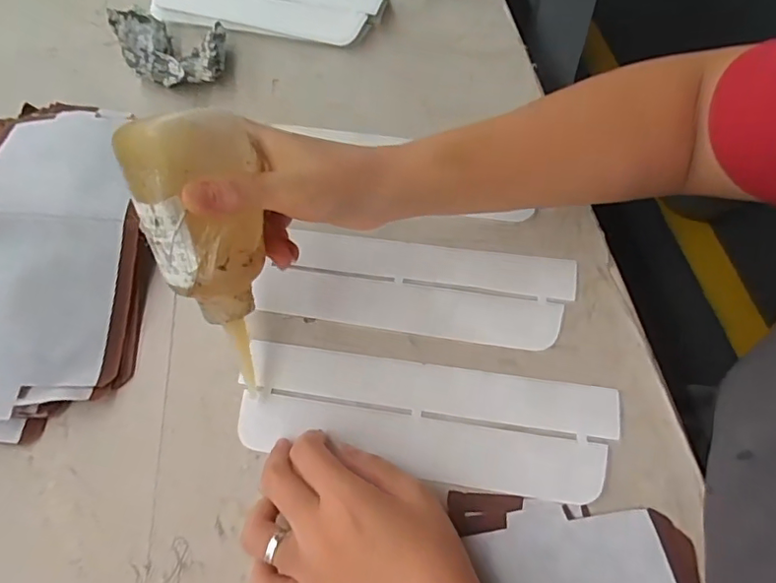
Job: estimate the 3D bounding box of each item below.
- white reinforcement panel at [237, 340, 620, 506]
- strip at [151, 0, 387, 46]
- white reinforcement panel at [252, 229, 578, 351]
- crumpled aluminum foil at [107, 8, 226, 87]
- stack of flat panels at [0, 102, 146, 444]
[{"bbox_3d":[0.020,0.074,0.331,0.217,0.004,0.069,8,61,10],"label":"white reinforcement panel"},{"bbox_3d":[-0.118,-0.276,0.530,0.223,0.015,0.079,10,61,9],"label":"strip"},{"bbox_3d":[0.016,-0.006,0.374,0.208,0.006,0.069,9,61,8],"label":"white reinforcement panel"},{"bbox_3d":[-0.194,-0.223,0.492,0.093,0.043,0.084,12,61,10],"label":"crumpled aluminum foil"},{"bbox_3d":[-0.267,-0.039,0.390,0.190,0.047,0.282,-3,60,2],"label":"stack of flat panels"}]

